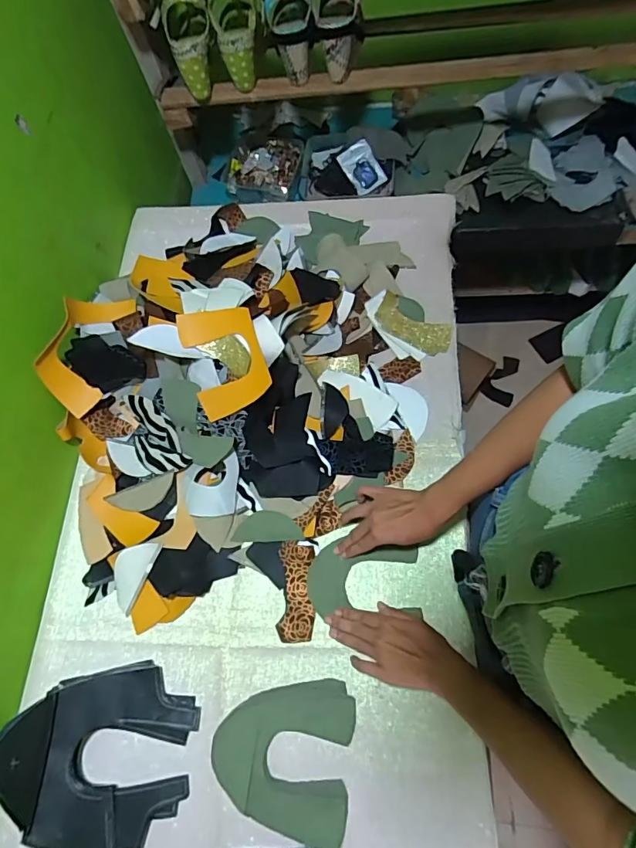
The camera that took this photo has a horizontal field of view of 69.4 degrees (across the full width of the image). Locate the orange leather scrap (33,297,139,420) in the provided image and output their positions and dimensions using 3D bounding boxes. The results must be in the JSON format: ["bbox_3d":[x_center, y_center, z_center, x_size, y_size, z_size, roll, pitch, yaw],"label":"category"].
[{"bbox_3d":[-0.354,-0.119,0.701,0.080,0.080,0.192,21,72,14],"label":"orange leather scrap"}]

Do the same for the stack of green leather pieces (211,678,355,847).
[{"bbox_3d":[-0.044,0.403,0.565,0.166,0.021,0.160,4,68,8],"label":"stack of green leather pieces"}]

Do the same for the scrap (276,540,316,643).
[{"bbox_3d":[-0.030,0.229,0.634,0.048,0.008,0.129,-2,68,6],"label":"scrap"}]

